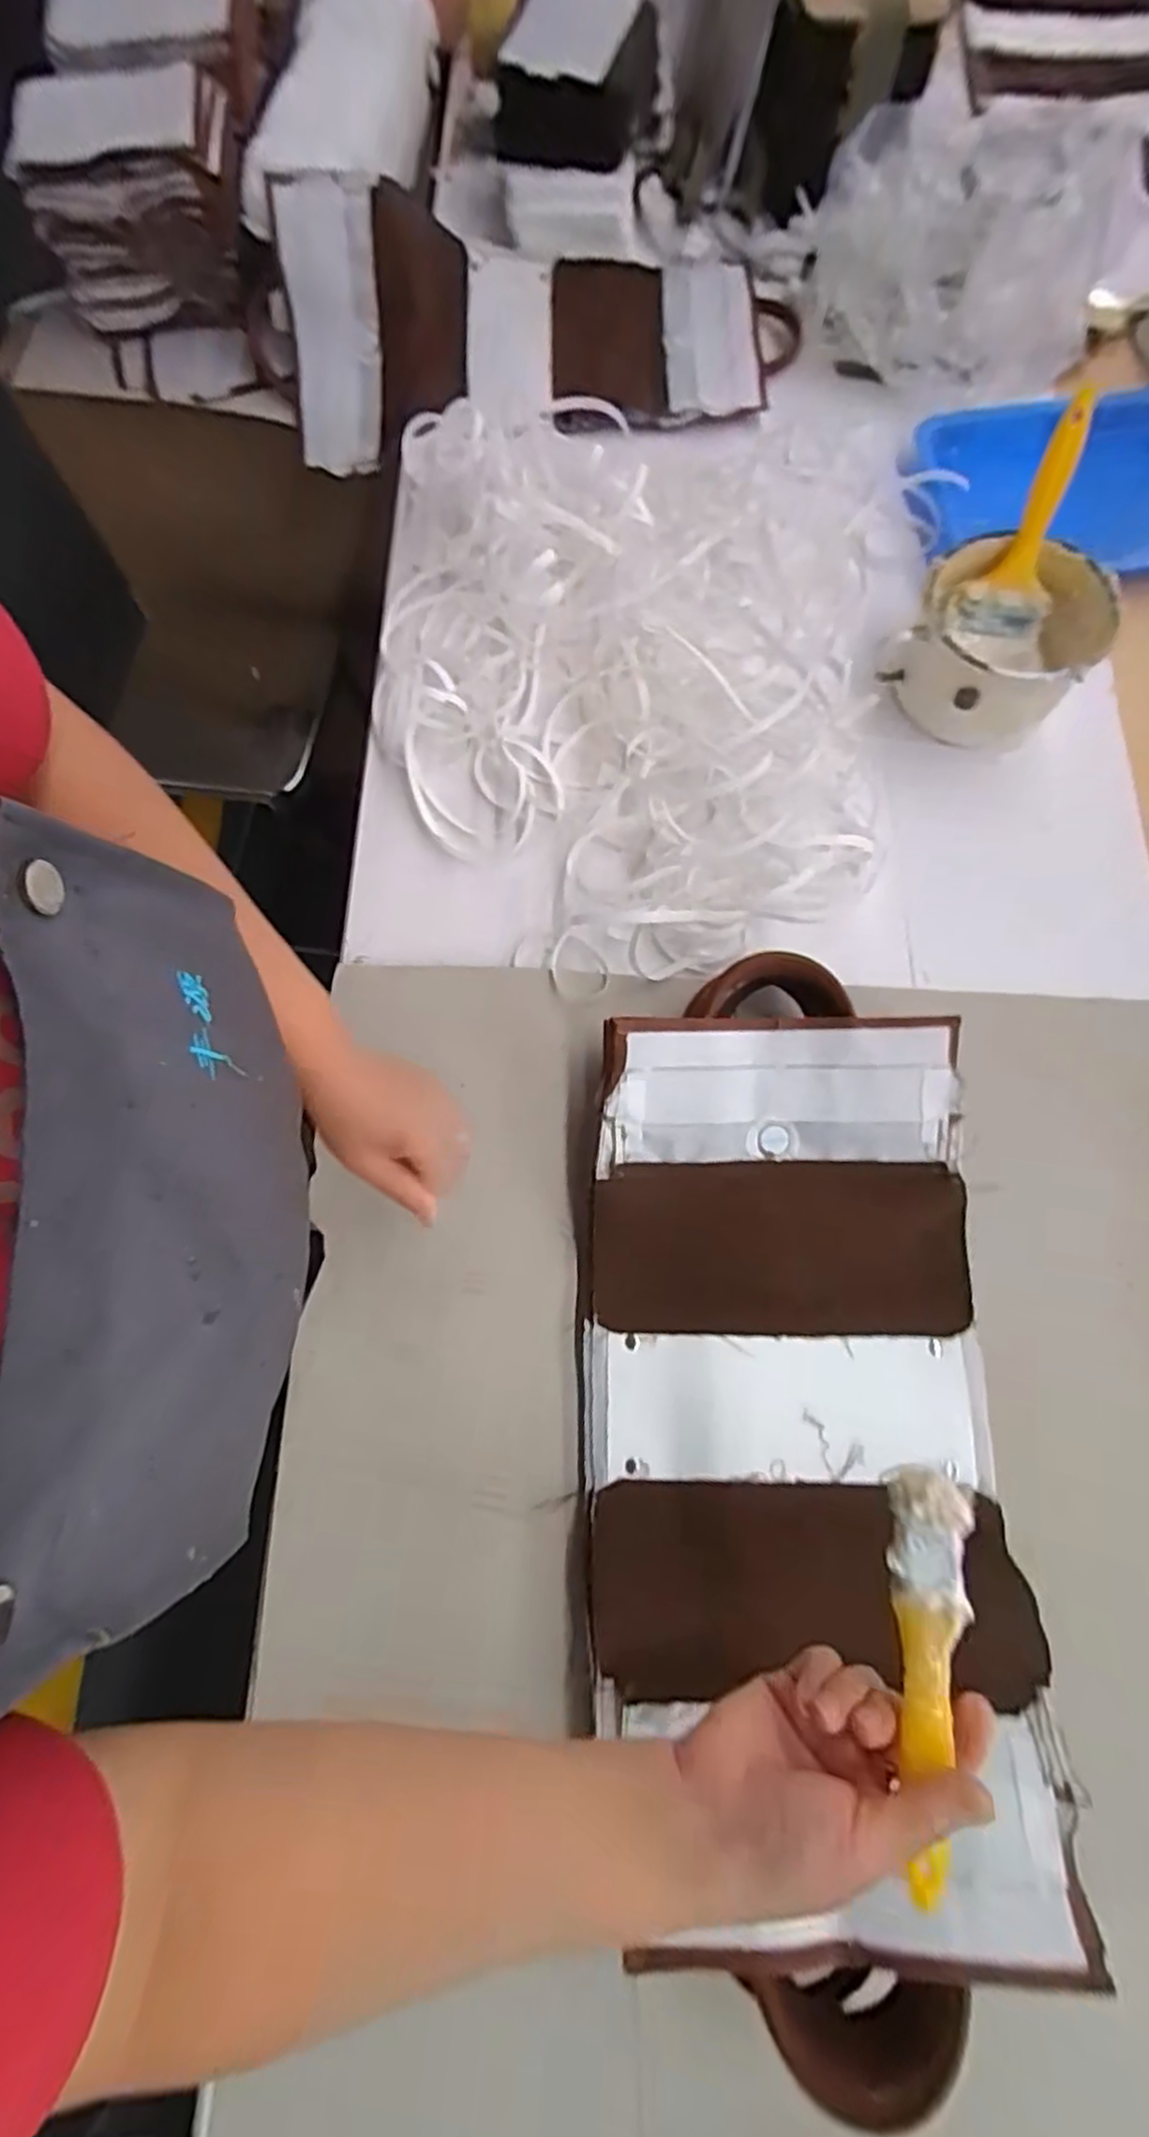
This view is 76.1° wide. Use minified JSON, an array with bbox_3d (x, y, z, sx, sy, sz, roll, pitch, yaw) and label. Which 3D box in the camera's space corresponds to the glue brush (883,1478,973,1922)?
[{"bbox_3d":[0.141,0.241,0.291,0.030,0.012,0.149,5,81,2],"label":"glue brush"}]

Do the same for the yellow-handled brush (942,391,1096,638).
[{"bbox_3d":[0.367,-0.436,0.586,0.077,0.159,0.031,17,41,6],"label":"yellow-handled brush"}]

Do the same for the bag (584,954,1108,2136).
[{"bbox_3d":[0.134,0.209,0.450,0.250,0.080,0.556,-1,74,1],"label":"bag"}]

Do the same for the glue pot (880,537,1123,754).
[{"bbox_3d":[0.351,-0.347,0.617,0.147,0.094,0.147,0,74,1],"label":"glue pot"}]

